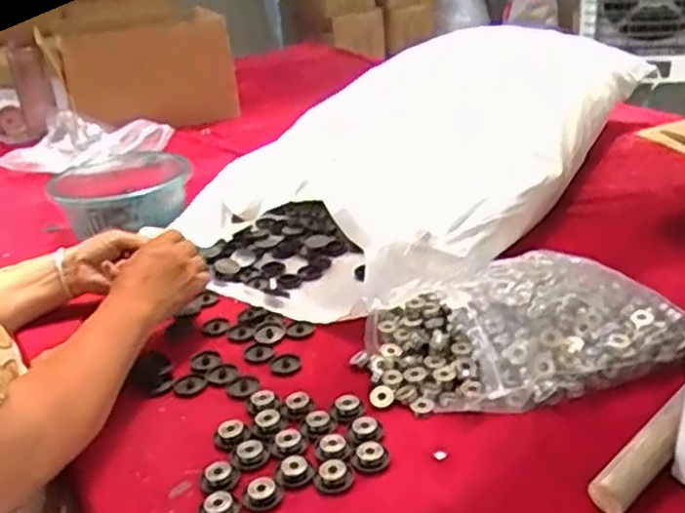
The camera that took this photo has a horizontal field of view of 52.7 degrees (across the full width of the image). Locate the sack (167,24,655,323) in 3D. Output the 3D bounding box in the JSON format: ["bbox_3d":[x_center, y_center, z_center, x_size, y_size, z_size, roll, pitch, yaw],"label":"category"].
[{"bbox_3d":[0.149,-0.194,1.068,0.392,0.199,0.812,12,31,31],"label":"sack"}]

